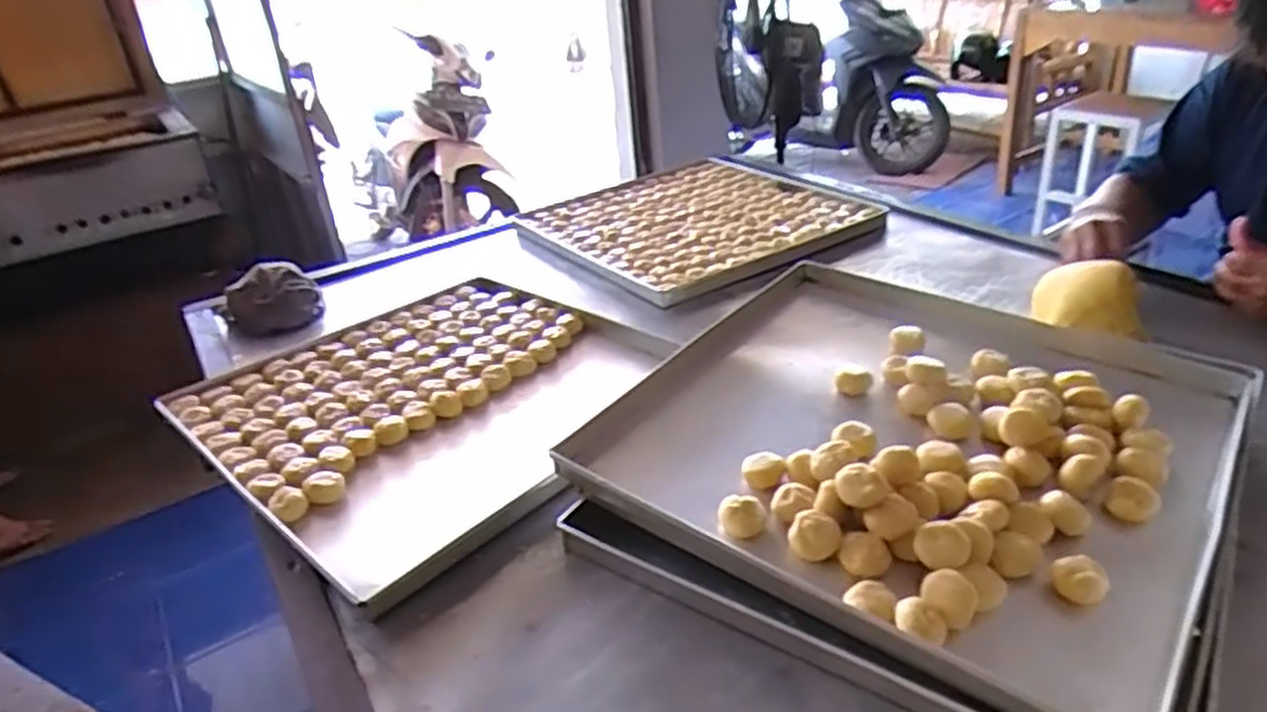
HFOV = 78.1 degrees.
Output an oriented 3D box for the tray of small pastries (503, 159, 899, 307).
[{"bbox_3d":[0.113,-0.259,1.472,0.517,0.045,0.532,-23,33,-27],"label":"tray of small pastries"}]

